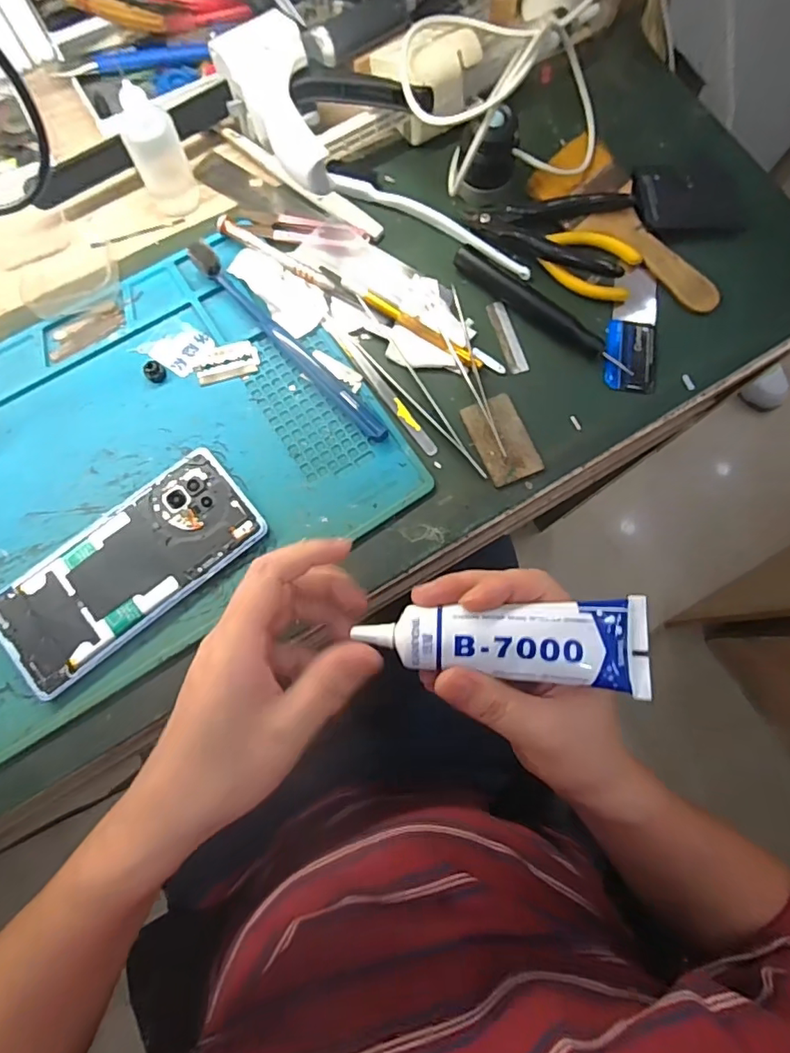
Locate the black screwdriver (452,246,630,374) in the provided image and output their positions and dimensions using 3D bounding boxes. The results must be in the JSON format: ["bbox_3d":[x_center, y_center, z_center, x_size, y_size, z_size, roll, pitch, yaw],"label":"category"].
[{"bbox_3d":[0.104,-0.154,0.379,0.144,0.020,0.012,37,78,8],"label":"black screwdriver"}]

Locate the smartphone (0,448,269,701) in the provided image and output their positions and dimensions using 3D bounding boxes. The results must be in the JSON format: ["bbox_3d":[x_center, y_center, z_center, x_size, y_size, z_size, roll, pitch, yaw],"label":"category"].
[{"bbox_3d":[-0.163,0.026,0.330,0.161,0.009,0.071,-39,80,-10],"label":"smartphone"}]

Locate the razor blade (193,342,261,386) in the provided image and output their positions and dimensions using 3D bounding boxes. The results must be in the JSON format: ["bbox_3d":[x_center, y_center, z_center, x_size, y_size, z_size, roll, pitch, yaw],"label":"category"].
[{"bbox_3d":[-0.116,-0.114,0.369,0.043,0.004,0.024,-16,77,-5],"label":"razor blade"}]

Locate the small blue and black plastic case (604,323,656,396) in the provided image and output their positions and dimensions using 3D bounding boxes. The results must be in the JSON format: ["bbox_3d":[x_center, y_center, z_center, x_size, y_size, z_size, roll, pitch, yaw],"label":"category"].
[{"bbox_3d":[0.168,-0.122,0.381,0.035,0.004,0.055,8,76,1],"label":"small blue and black plastic case"}]

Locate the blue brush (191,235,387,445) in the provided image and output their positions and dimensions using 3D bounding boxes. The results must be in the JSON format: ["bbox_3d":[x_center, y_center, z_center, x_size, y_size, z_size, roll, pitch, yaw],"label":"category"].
[{"bbox_3d":[-0.071,-0.125,0.360,0.013,0.026,0.179,-43,81,-11],"label":"blue brush"}]

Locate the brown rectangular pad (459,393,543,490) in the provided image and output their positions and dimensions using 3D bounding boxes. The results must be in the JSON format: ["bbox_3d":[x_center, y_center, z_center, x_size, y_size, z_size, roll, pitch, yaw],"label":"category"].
[{"bbox_3d":[0.072,-0.059,0.361,0.037,0.004,0.059,-21,77,-6],"label":"brown rectangular pad"}]

